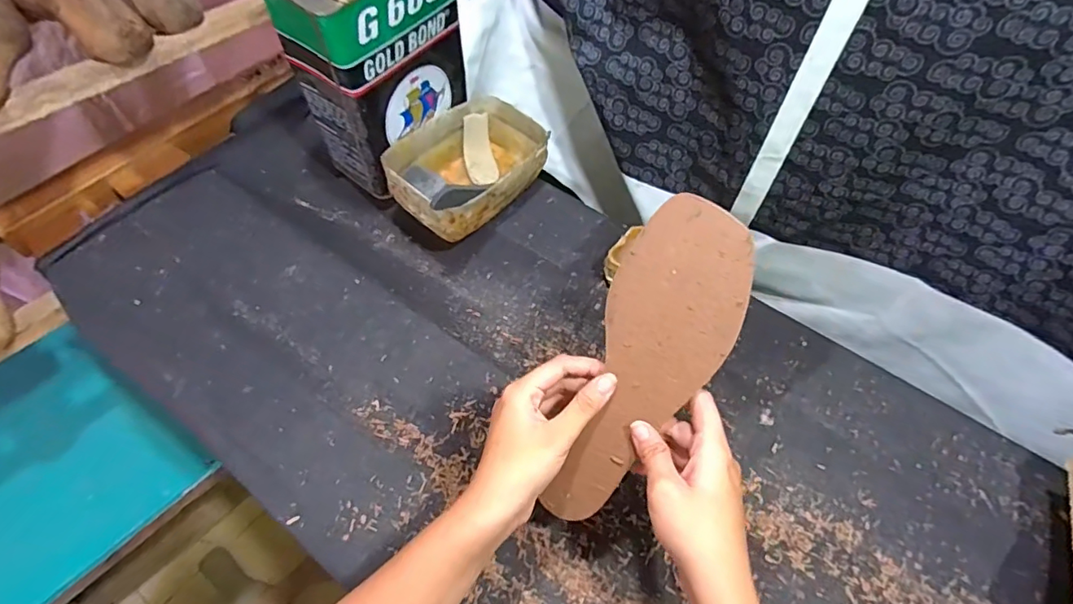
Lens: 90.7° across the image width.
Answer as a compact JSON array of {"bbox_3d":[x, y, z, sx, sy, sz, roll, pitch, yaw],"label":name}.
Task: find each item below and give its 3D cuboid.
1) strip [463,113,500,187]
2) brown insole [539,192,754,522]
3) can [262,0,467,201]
[{"bbox_3d":[-0.071,-0.190,0.661,0.037,0.015,0.087,-8,91,-9],"label":"strip"},{"bbox_3d":[0.076,0.050,0.361,0.081,0.014,0.237,21,100,9],"label":"brown insole"},{"bbox_3d":[-0.167,-0.258,0.579,0.107,0.245,0.162,31,60,16],"label":"can"}]

